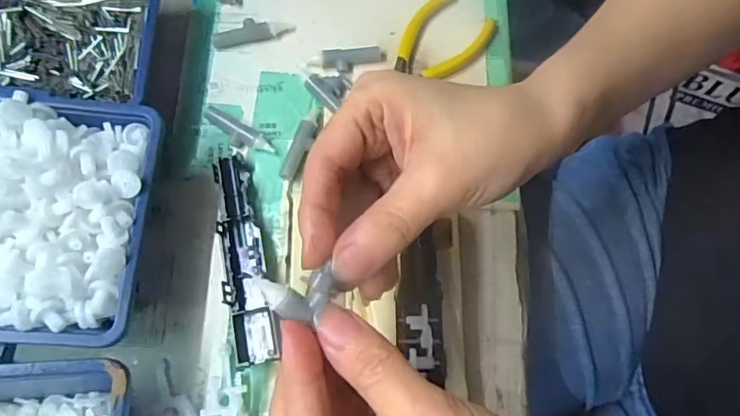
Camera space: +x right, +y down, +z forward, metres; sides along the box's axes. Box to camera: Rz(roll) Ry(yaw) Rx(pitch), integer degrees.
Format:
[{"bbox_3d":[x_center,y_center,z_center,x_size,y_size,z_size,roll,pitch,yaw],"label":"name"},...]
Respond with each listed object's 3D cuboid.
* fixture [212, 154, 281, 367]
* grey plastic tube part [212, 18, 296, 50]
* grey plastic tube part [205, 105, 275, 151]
[{"bbox_3d":[-0.070,0.025,0.291,0.023,0.011,0.117,-10,73,-5],"label":"fixture"},{"bbox_3d":[-0.076,-0.114,0.339,0.052,0.008,0.015,-14,73,-6],"label":"grey plastic tube part"},{"bbox_3d":[-0.080,-0.046,0.315,0.048,0.010,0.016,34,75,9],"label":"grey plastic tube part"}]

